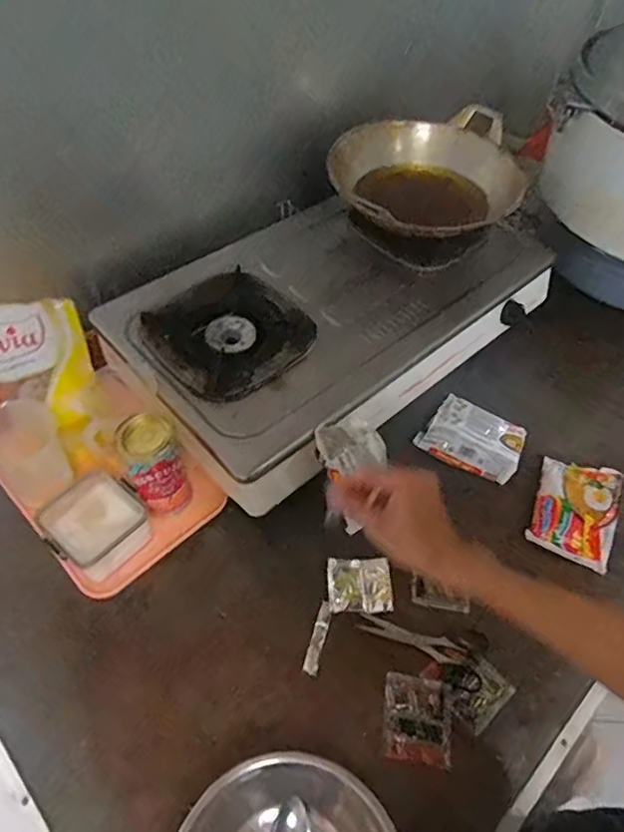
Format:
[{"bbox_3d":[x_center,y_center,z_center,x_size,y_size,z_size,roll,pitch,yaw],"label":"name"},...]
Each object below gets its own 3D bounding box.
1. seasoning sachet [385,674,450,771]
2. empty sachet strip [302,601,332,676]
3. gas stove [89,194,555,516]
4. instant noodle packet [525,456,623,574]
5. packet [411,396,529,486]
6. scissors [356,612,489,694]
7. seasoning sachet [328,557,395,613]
[{"bbox_3d":[0.117,0.335,0.622,0.069,0.004,0.086,7,51,1],"label":"seasoning sachet"},{"bbox_3d":[0.008,0.264,0.668,0.016,0.004,0.086,9,49,14],"label":"empty sachet strip"},{"bbox_3d":[0.045,-0.174,0.909,0.670,0.131,0.394,-36,62,-28],"label":"gas stove"},{"bbox_3d":[0.366,0.126,0.773,0.103,0.028,0.148,20,52,12],"label":"instant noodle packet"},{"bbox_3d":[0.241,0.036,0.833,0.138,0.016,0.104,31,73,16],"label":"packet"},{"bbox_3d":[0.132,0.270,0.672,0.150,0.006,0.067,19,52,11],"label":"scissors"},{"bbox_3d":[0.062,0.216,0.714,0.079,0.005,0.069,2,51,-3],"label":"seasoning sachet"}]

